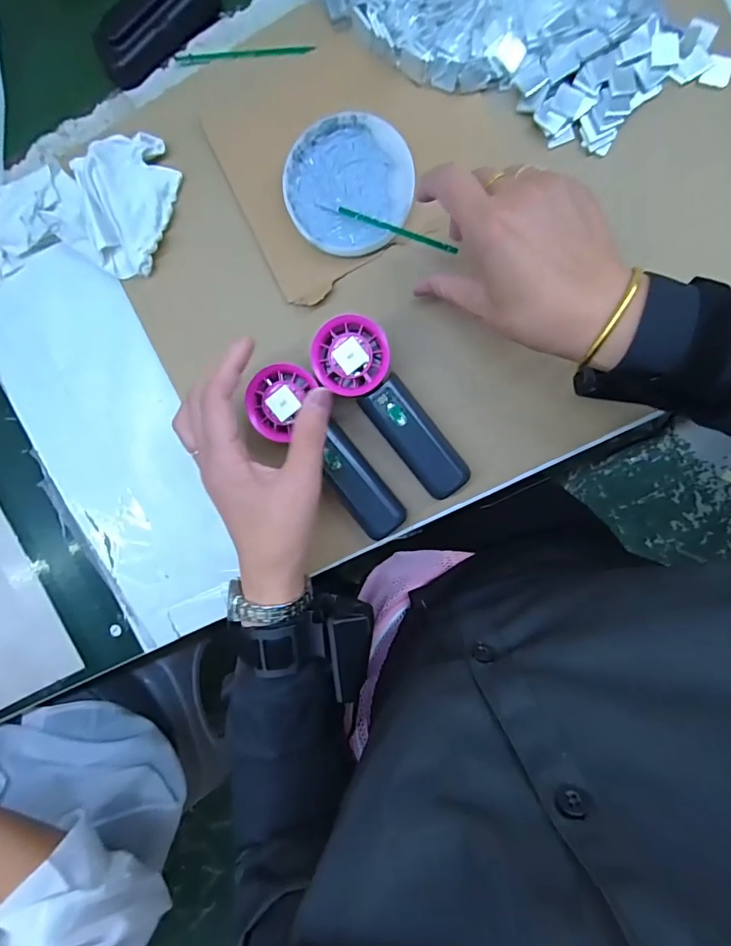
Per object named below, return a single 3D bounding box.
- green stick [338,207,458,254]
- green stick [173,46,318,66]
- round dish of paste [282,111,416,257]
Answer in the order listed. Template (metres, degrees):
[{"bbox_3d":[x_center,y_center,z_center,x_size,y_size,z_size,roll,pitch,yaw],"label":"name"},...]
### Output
[{"bbox_3d":[0.024,-0.187,0.366,0.103,0.009,0.006,30,97,19],"label":"green stick"},{"bbox_3d":[-0.099,-0.340,0.386,0.117,0.005,0.009,3,95,6],"label":"green stick"},{"bbox_3d":[-0.013,-0.225,0.375,0.098,0.017,0.098,-6,94,7],"label":"round dish of paste"}]

